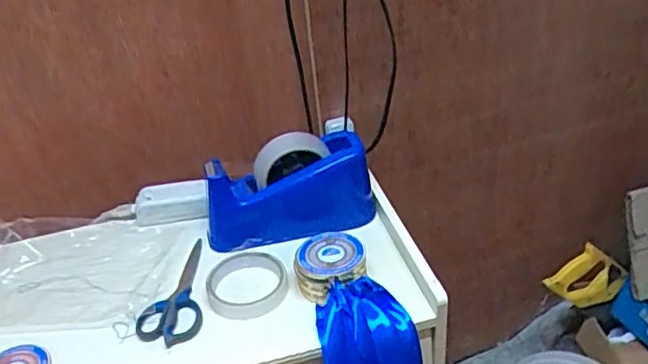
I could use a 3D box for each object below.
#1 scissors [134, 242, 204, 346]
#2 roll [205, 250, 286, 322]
[{"bbox_3d":[-0.169,0.121,0.695,0.065,0.011,0.156,-10,33,-4],"label":"scissors"},{"bbox_3d":[-0.085,0.108,0.686,0.085,0.020,0.092,-13,34,-10],"label":"roll"}]

